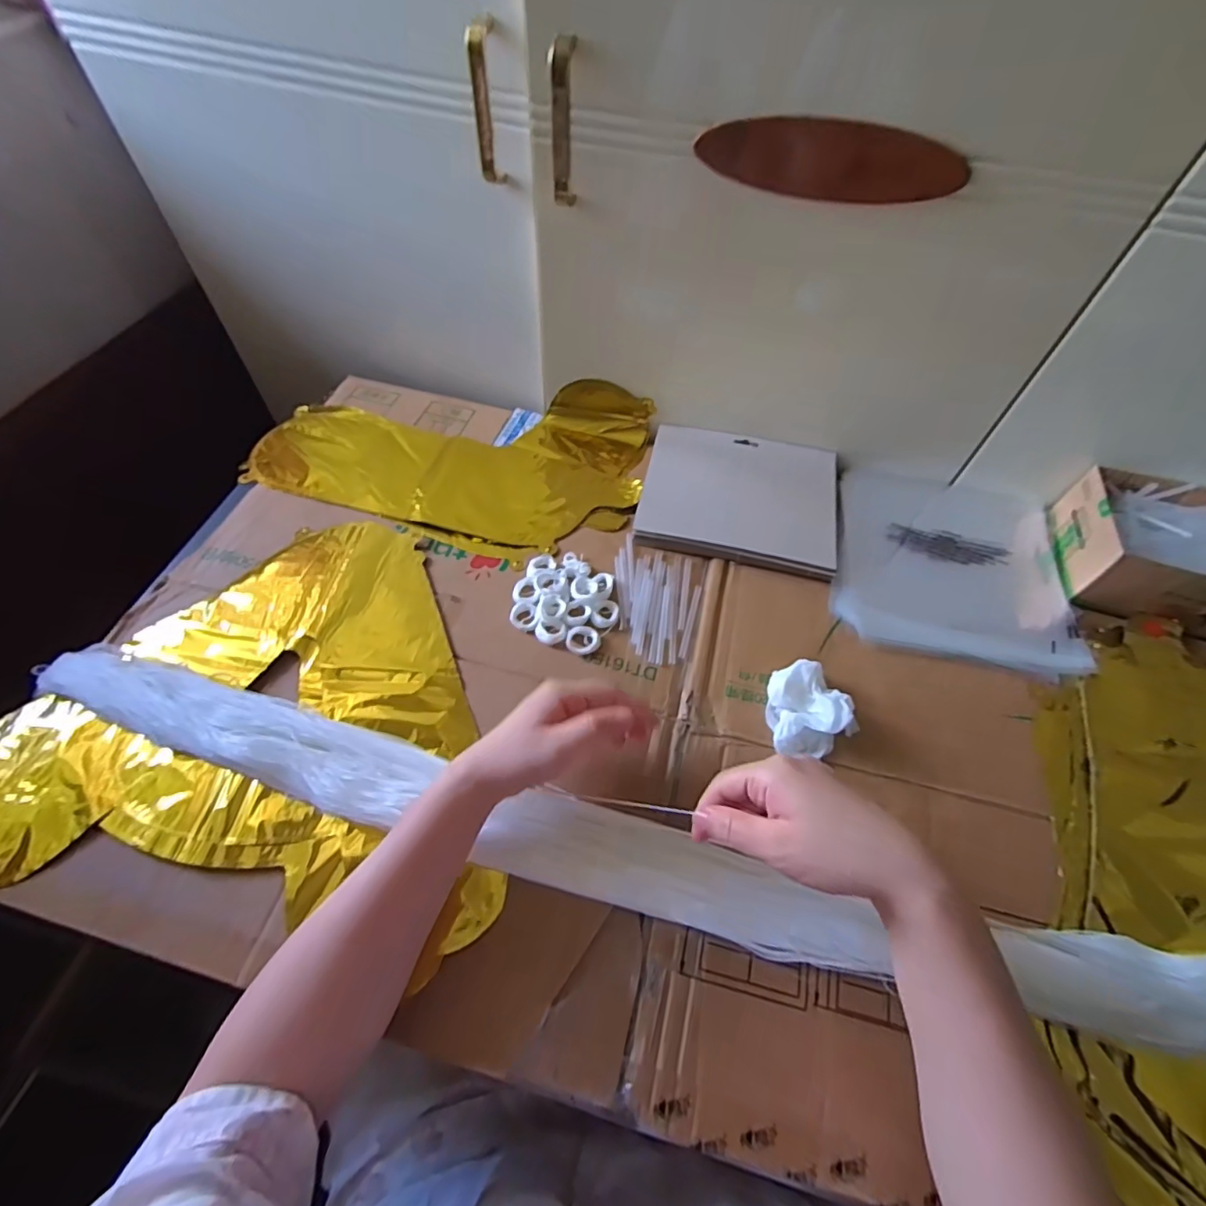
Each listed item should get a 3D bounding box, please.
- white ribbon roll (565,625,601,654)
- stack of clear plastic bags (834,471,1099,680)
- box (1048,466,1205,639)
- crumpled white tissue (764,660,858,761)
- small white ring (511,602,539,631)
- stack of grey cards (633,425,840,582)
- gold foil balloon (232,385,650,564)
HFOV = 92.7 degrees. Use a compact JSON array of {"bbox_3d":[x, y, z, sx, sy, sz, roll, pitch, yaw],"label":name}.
[{"bbox_3d":[-0.016,0.032,0.492,0.028,0.005,0.026,1,57,-2],"label":"white ribbon roll"},{"bbox_3d":[0.342,-0.045,0.566,0.220,0.014,0.233,14,57,7],"label":"stack of clear plastic bags"},{"bbox_3d":[0.540,-0.042,0.535,0.190,0.068,0.132,13,57,6],"label":"box"},{"bbox_3d":[0.167,0.084,0.456,0.067,0.029,0.070,4,57,0],"label":"crumpled white tissue"},{"bbox_3d":[-0.068,0.012,0.500,0.024,0.006,0.025,1,57,-2],"label":"small white ring"},{"bbox_3d":[0.138,-0.106,0.577,0.191,0.022,0.156,12,57,6],"label":"stack of grey cards"},{"bbox_3d":[-0.157,-0.165,0.606,0.398,0.048,0.220,15,56,6],"label":"gold foil balloon"}]

